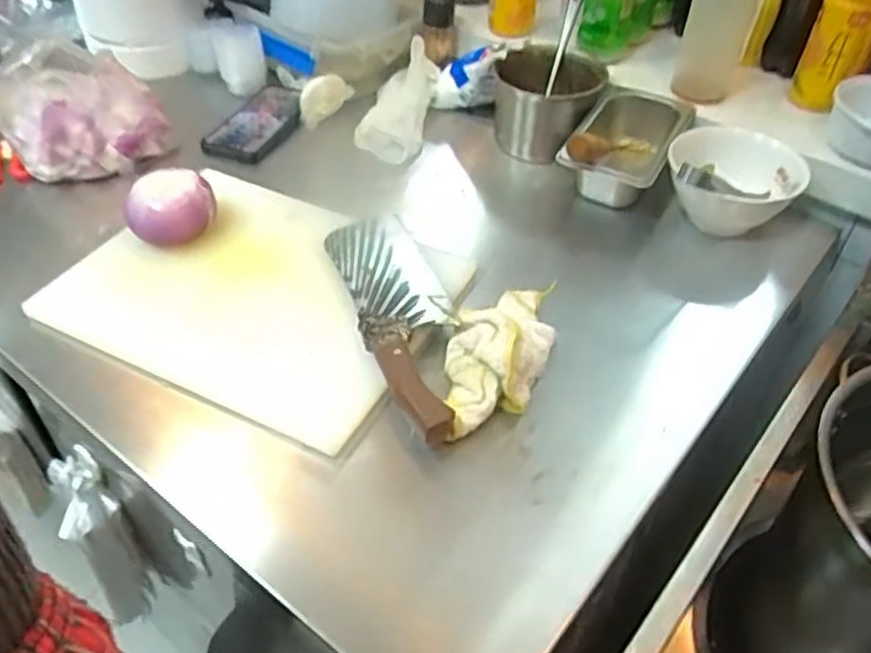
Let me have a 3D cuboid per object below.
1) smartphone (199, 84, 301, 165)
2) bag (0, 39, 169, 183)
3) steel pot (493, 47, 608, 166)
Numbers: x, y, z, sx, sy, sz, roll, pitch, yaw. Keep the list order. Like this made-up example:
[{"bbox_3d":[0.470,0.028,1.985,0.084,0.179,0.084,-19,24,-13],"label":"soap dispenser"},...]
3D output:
[{"bbox_3d":[-0.222,-0.257,0.949,0.089,0.013,0.172,13,45,12],"label":"smartphone"},{"bbox_3d":[-0.419,-0.261,0.884,0.176,0.103,0.161,-27,51,-26],"label":"bag"},{"bbox_3d":[0.134,-0.270,0.924,0.126,0.100,0.138,1,44,-1],"label":"steel pot"}]

